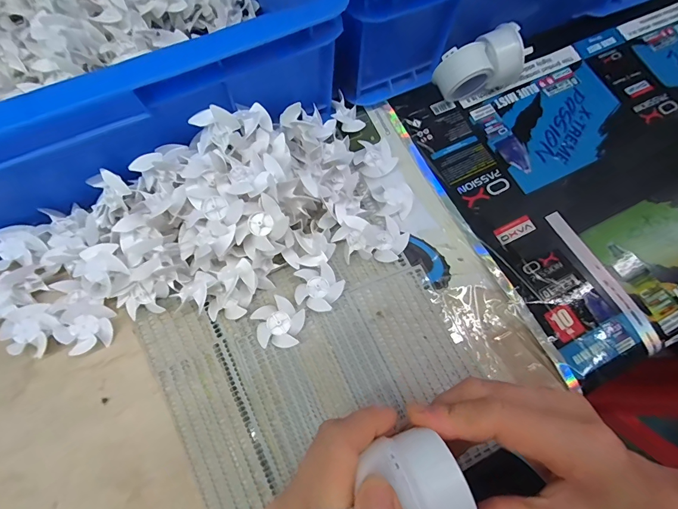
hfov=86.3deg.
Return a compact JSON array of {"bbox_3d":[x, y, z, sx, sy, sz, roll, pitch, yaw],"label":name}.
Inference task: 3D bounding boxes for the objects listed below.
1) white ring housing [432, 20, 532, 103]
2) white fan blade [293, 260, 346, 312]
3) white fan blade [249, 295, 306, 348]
[{"bbox_3d":[0.136,-0.176,0.349,0.071,0.057,0.047,-31,75,-12],"label":"white ring housing"},{"bbox_3d":[-0.017,0.026,0.295,0.037,0.015,0.038,28,72,7],"label":"white fan blade"},{"bbox_3d":[-0.046,0.053,0.283,0.038,0.014,0.037,1,70,-2],"label":"white fan blade"}]

